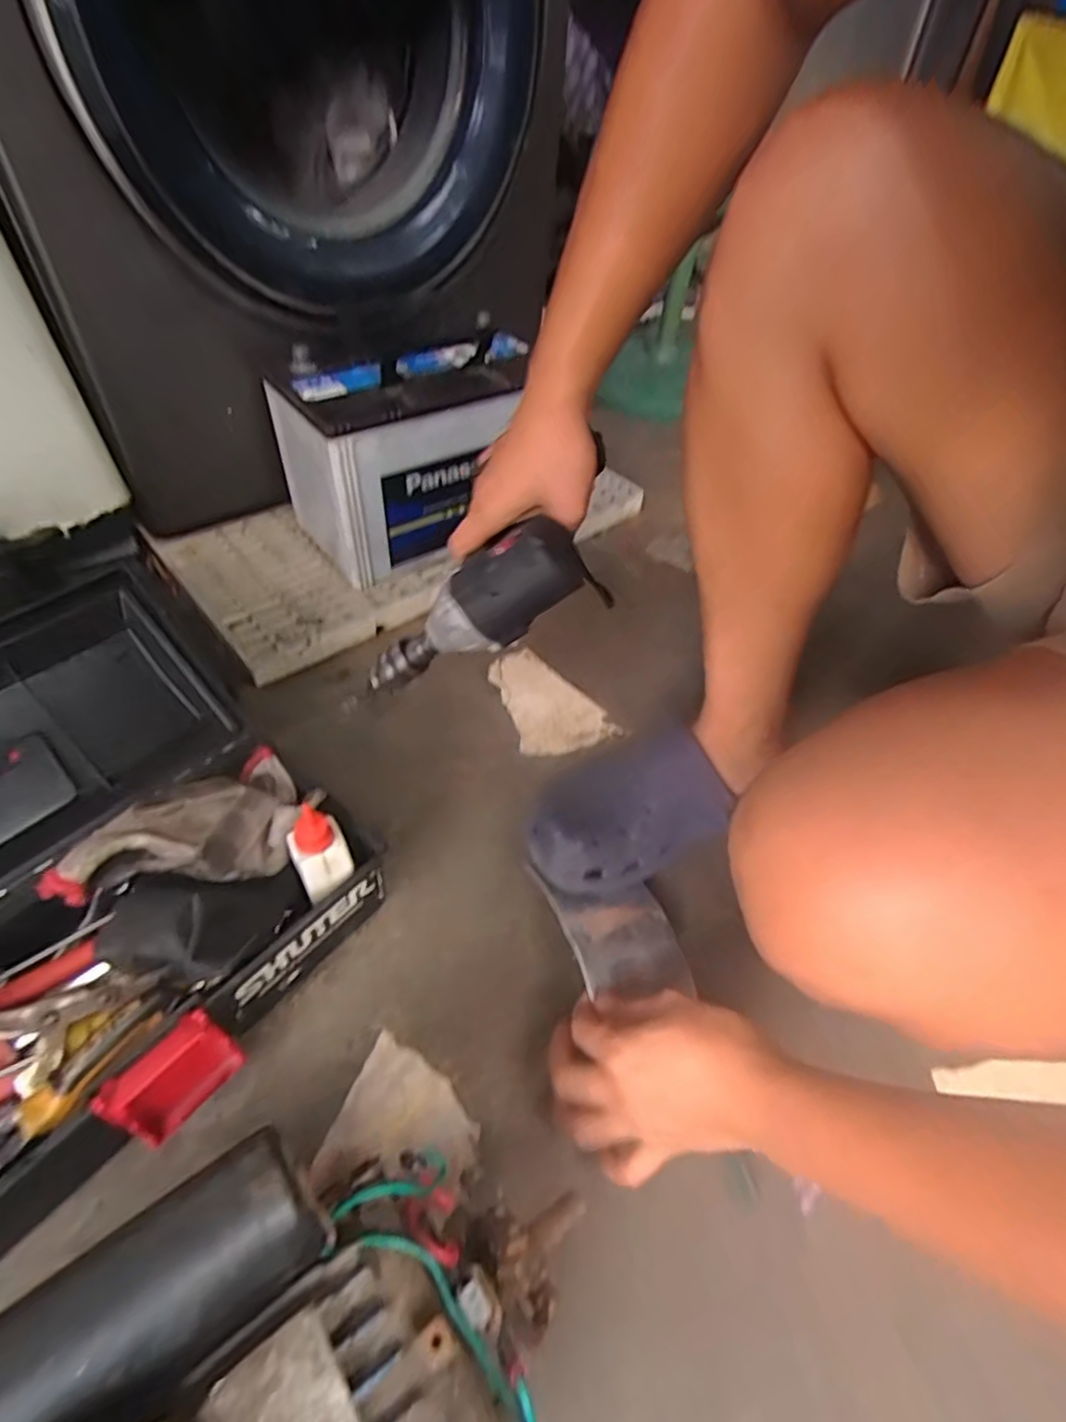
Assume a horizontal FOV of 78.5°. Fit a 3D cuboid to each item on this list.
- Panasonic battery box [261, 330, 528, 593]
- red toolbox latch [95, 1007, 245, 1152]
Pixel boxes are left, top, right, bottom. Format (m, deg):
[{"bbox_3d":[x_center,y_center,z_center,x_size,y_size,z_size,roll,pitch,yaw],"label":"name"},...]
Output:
[{"bbox_3d":[-0.138,-0.303,0.784,0.289,0.214,0.153,-26,54,-22],"label":"Panasonic battery box"},{"bbox_3d":[-0.222,0.225,0.404,0.026,0.067,0.066,33,53,23],"label":"red toolbox latch"}]

